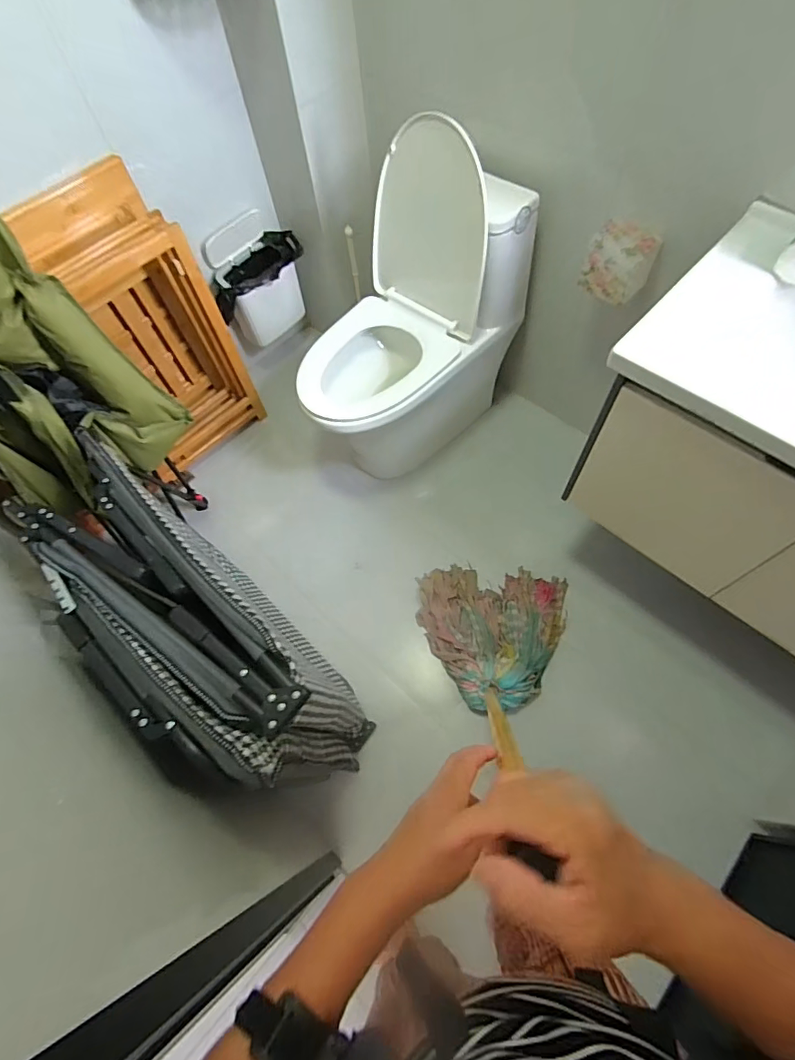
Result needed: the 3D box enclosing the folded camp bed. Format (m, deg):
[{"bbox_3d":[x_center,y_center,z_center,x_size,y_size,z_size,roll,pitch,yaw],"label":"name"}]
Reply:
[{"bbox_3d":[-0.394,0.223,1.058,0.669,0.643,0.255,41,73,19],"label":"folded camp bed"}]

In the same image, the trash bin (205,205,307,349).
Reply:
[{"bbox_3d":[-0.469,-0.822,1.659,0.327,0.360,0.201,-28,66,-10],"label":"trash bin"}]

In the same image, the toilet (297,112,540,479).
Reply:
[{"bbox_3d":[-0.013,-0.554,1.349,0.402,0.758,0.642,41,73,20],"label":"toilet"}]

